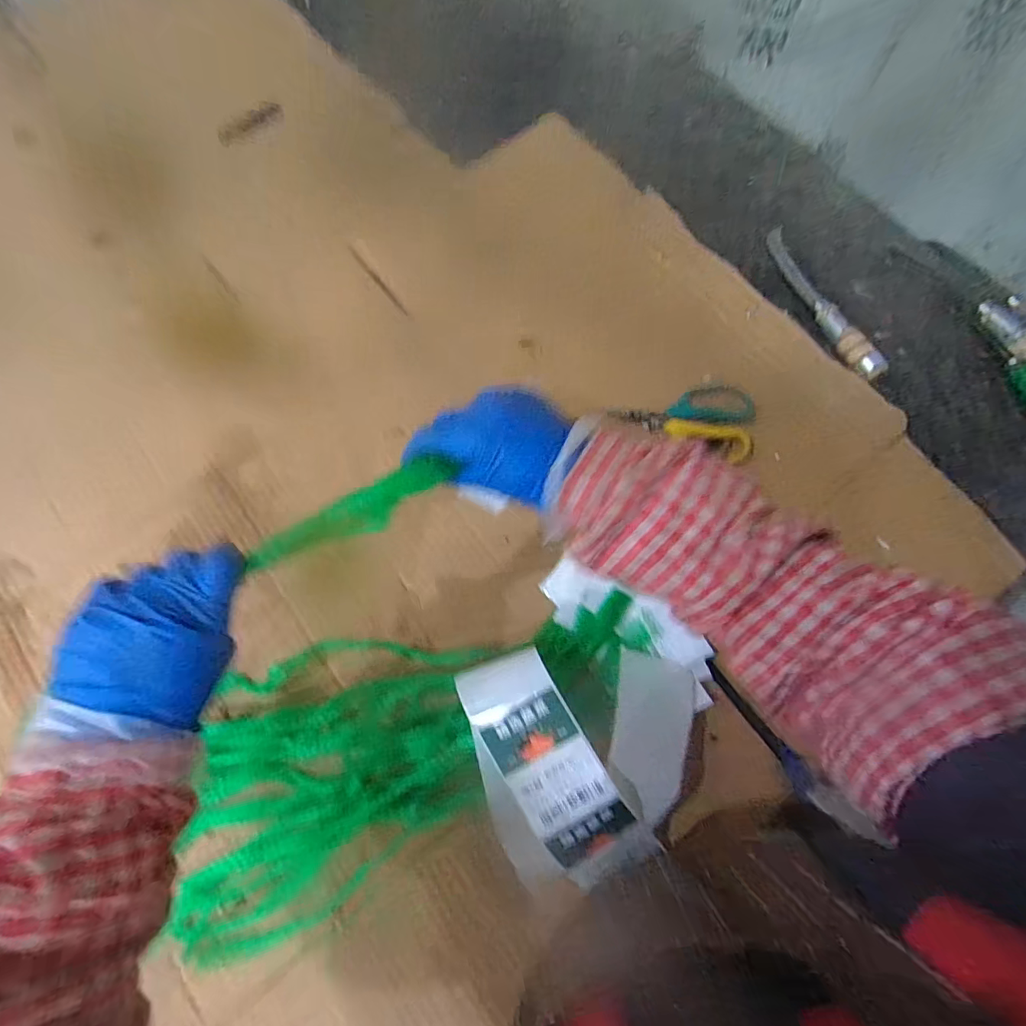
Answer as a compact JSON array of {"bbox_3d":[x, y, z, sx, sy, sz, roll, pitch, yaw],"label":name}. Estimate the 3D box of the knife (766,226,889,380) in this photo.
[{"bbox_3d":[0.320,-0.225,0.519,0.028,0.028,0.207,-17,73,-4],"label":"knife"}]

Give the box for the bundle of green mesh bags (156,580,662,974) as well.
[{"bbox_3d":[-0.074,0.177,0.393,0.404,0.034,0.187,-20,74,-5],"label":"bundle of green mesh bags"}]

